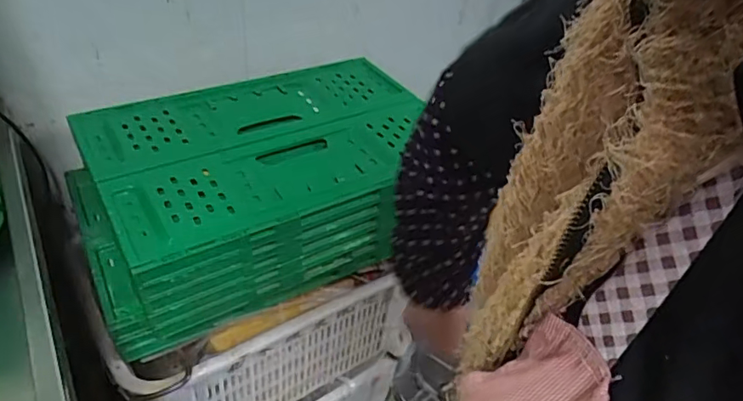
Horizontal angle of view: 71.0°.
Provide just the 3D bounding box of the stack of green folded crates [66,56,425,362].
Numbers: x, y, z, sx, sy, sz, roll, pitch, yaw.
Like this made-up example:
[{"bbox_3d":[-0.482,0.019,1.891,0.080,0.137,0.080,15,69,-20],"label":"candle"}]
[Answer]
[{"bbox_3d":[-0.178,-0.034,0.932,0.616,0.206,0.423,-16,43,-28],"label":"stack of green folded crates"}]

